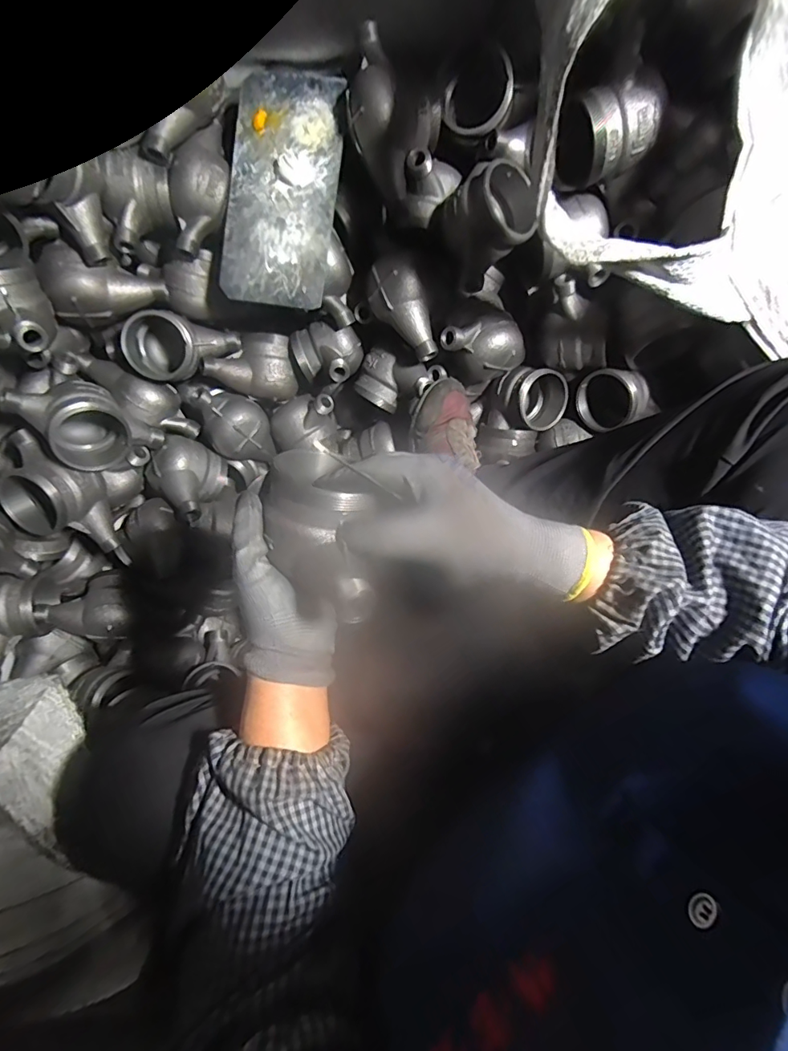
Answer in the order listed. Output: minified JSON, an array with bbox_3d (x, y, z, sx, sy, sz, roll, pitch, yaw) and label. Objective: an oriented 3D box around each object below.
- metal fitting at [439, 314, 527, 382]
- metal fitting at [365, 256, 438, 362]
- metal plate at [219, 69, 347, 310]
[{"bbox_3d":[0.108,-0.211,0.571,0.099,0.068,0.060,-29,78,-9],"label":"metal fitting"},{"bbox_3d":[0.016,-0.251,0.552,0.059,0.057,0.120,-35,101,-10],"label":"metal fitting"},{"bbox_3d":[-0.123,-0.361,0.517,0.117,0.010,0.229,9,97,3],"label":"metal plate"}]

